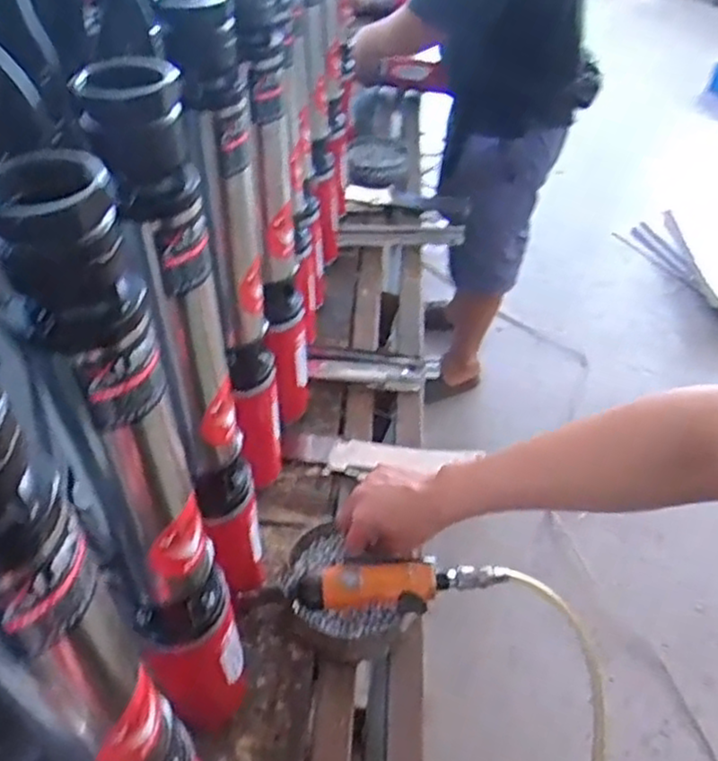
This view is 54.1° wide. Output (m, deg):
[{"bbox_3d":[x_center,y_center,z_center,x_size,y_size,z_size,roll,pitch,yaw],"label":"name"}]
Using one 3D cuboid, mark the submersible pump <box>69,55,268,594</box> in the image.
[{"bbox_3d":[-0.125,0.007,0.545,0.074,0.468,0.063,-8,44,-11],"label":"submersible pump"}]

